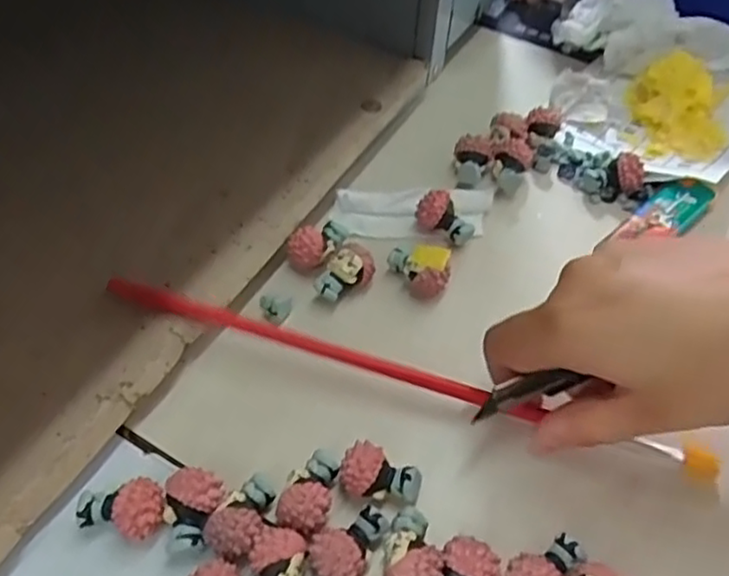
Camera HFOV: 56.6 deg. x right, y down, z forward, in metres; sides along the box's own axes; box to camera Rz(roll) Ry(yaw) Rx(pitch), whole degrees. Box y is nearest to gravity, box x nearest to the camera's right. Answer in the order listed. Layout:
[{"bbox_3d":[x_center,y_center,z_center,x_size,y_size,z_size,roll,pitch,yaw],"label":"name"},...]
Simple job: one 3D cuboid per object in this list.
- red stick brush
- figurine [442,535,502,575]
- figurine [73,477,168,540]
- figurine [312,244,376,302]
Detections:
[{"bbox_3d":[0.015,0.034,0.266,0.245,0.014,0.015,14,55,6],"label":"red stick brush"},{"bbox_3d":[0.031,0.099,0.225,0.018,0.016,0.029,30,58,19],"label":"figurine"},{"bbox_3d":[-0.084,0.075,0.236,0.029,0.015,0.019,12,54,7],"label":"figurine"},{"bbox_3d":[-0.009,-0.006,0.304,0.027,0.017,0.016,-27,58,-20],"label":"figurine"}]

